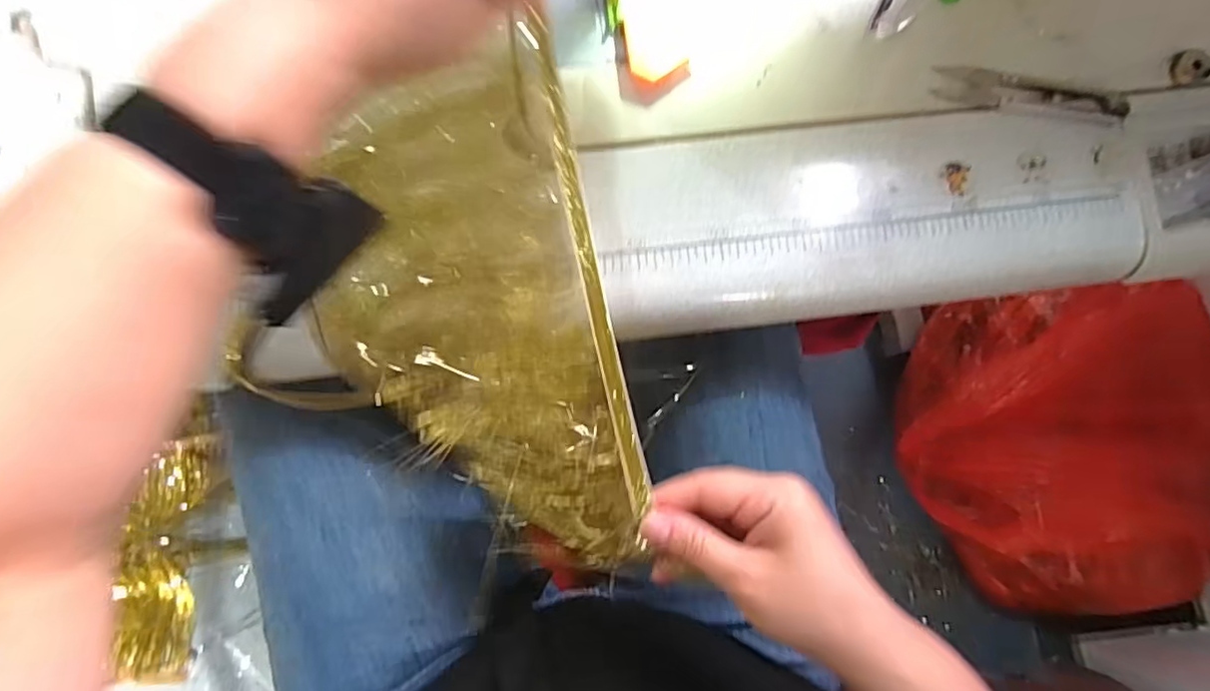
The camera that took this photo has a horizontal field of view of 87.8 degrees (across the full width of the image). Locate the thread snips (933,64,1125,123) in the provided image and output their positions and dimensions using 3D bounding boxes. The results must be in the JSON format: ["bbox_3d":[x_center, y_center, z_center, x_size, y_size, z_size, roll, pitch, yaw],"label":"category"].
[{"bbox_3d":[0.266,-0.156,0.393,0.116,0.008,0.024,11,80,0],"label":"thread snips"}]

